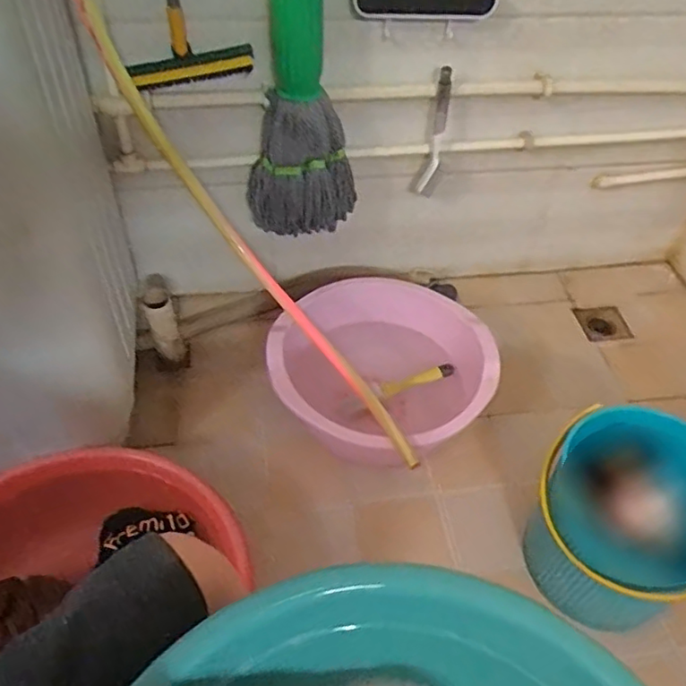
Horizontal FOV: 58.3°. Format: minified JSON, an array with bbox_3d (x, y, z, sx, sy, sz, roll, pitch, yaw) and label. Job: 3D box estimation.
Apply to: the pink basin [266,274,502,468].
[{"bbox_3d":[0.075,0.061,1.112,0.354,0.179,0.341,1,49,-2],"label":"pink basin"}]

